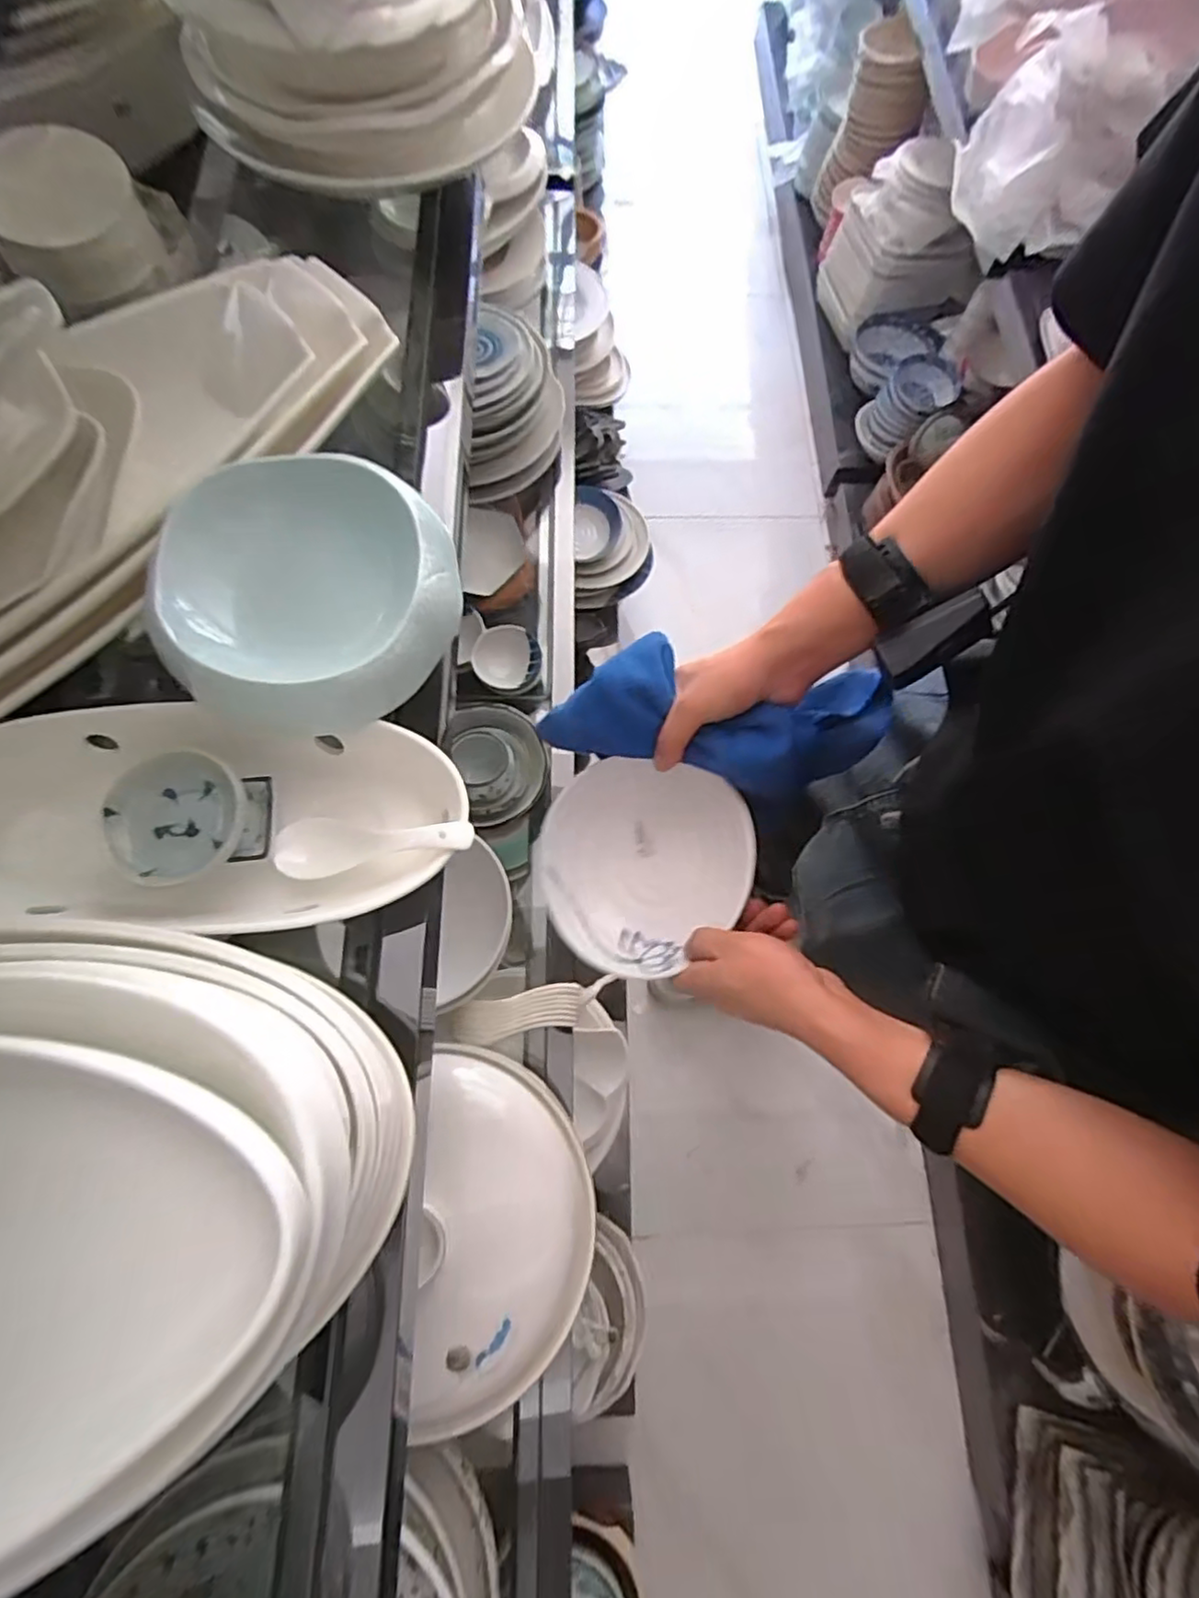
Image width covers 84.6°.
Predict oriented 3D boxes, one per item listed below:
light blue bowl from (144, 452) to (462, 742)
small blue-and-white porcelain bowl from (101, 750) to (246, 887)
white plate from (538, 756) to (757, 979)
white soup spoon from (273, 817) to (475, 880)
[{"bbox_3d":[-0.176,-0.132,0.419,0.161,0.067,0.171,1,72,-2],"label":"light blue bowl"},{"bbox_3d":[-0.259,0.012,0.402,0.075,0.015,0.075,1,72,-2],"label":"small blue-and-white porcelain bowl"},{"bbox_3d":[0.042,0.055,0.553,0.175,0.035,0.172,1,72,-2],"label":"white plate"},{"bbox_3d":[-0.139,0.026,0.412,0.130,0.024,0.039,-7,72,14],"label":"white soup spoon"}]

